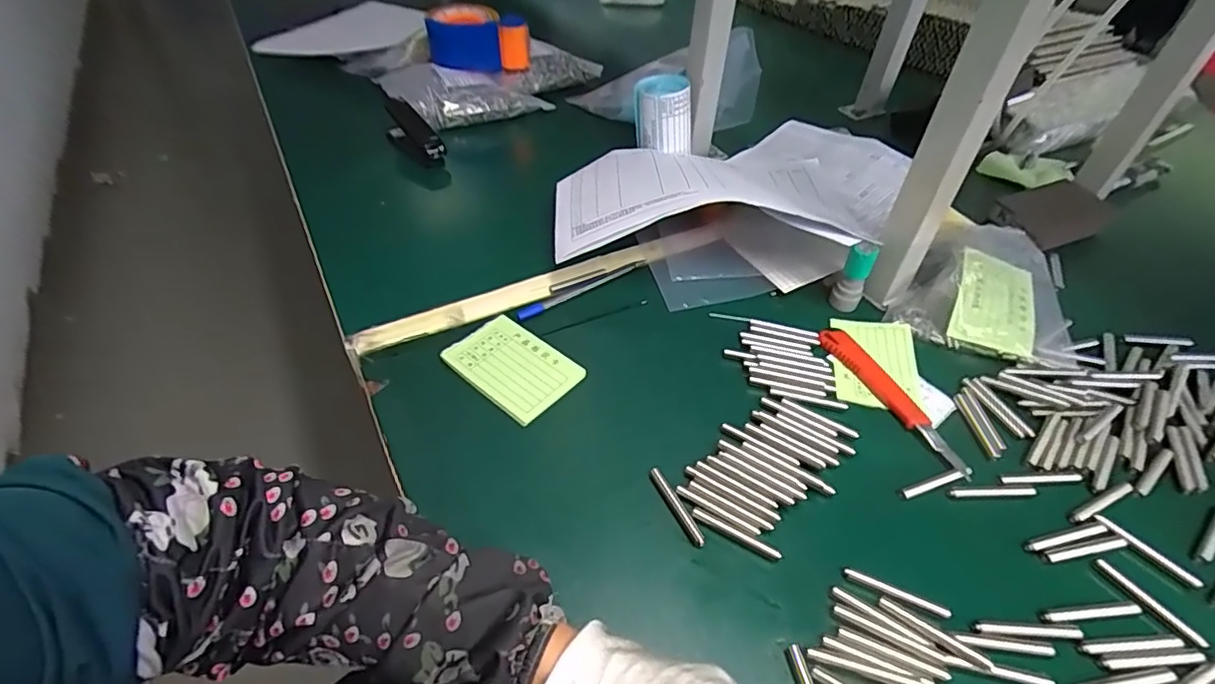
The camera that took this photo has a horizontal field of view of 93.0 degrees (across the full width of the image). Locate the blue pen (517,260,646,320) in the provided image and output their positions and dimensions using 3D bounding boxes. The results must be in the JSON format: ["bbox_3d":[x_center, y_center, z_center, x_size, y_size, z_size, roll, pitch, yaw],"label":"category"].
[{"bbox_3d":[-0.022,-0.049,0.526,0.136,0.005,0.010,-26,52,-26],"label":"blue pen"}]

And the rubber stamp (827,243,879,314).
[{"bbox_3d":[0.214,-0.058,0.503,0.025,0.062,0.018,23,48,20],"label":"rubber stamp"}]

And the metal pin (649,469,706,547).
[{"bbox_3d":[0.045,0.107,0.377,0.009,0.007,0.057,-20,49,-22],"label":"metal pin"}]

